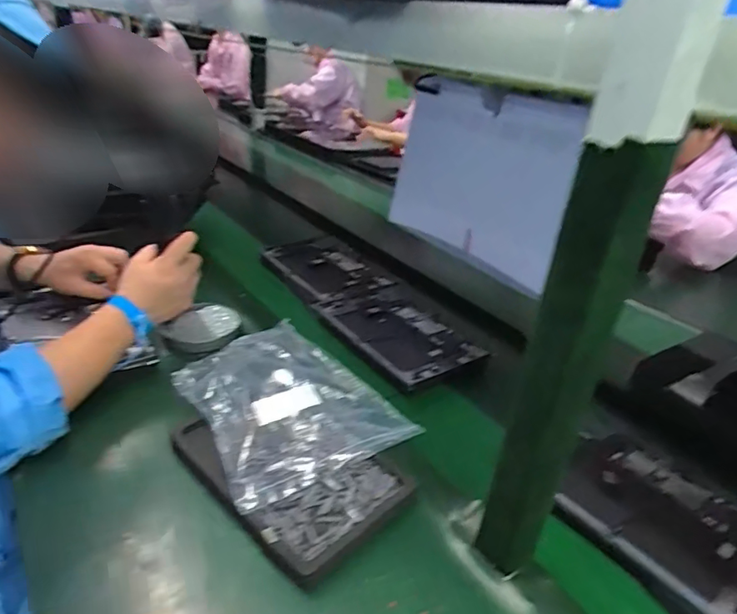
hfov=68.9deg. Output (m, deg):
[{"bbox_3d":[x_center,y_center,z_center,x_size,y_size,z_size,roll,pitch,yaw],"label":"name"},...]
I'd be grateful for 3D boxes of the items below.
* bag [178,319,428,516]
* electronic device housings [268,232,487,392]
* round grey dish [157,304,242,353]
[{"bbox_3d":[-0.102,0.102,0.656,0.217,0.036,0.276,-13,33,-32],"label":"bag"},{"bbox_3d":[-0.016,-0.020,0.904,0.169,0.022,0.472,-13,33,-31],"label":"electronic device housings"},{"bbox_3d":[-0.242,0.031,0.792,0.099,0.023,0.117,7,28,1],"label":"round grey dish"}]

